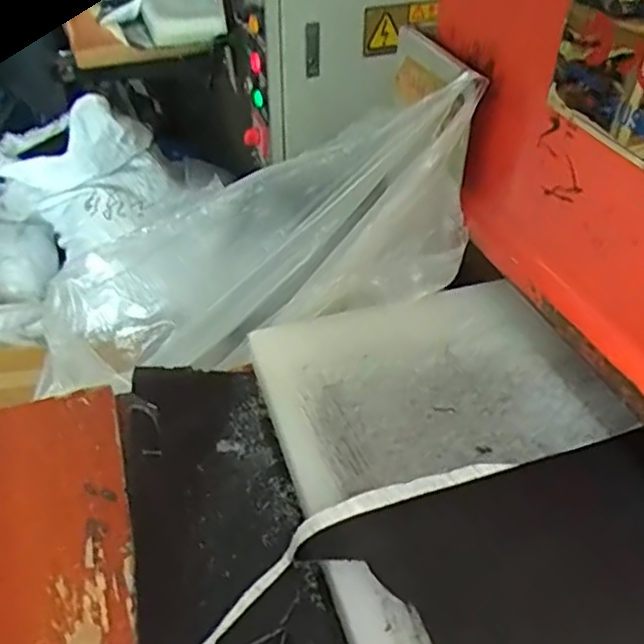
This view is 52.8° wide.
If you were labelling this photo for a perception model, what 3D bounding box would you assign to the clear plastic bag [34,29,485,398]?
[{"bbox_3d":[-0.079,-0.077,0.761,0.590,0.168,0.218,-19,34,25],"label":"clear plastic bag"}]

